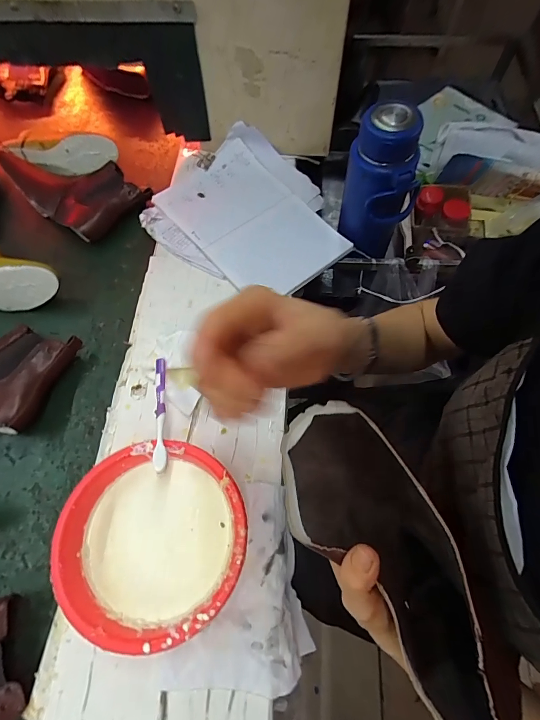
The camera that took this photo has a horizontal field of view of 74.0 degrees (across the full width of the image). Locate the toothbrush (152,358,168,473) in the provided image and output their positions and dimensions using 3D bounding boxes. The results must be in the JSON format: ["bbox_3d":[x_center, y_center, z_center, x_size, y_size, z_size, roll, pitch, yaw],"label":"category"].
[{"bbox_3d":[-0.134,0.060,0.442,0.014,0.014,0.175,-13,43,-5],"label":"toothbrush"}]

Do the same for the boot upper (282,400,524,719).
[{"bbox_3d":[0.088,0.150,0.263,0.082,0.105,0.245,-30,78,-12],"label":"boot upper"}]

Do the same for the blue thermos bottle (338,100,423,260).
[{"bbox_3d":[0.166,-0.252,0.565,0.109,0.236,0.095,15,67,7],"label":"blue thermos bottle"}]

